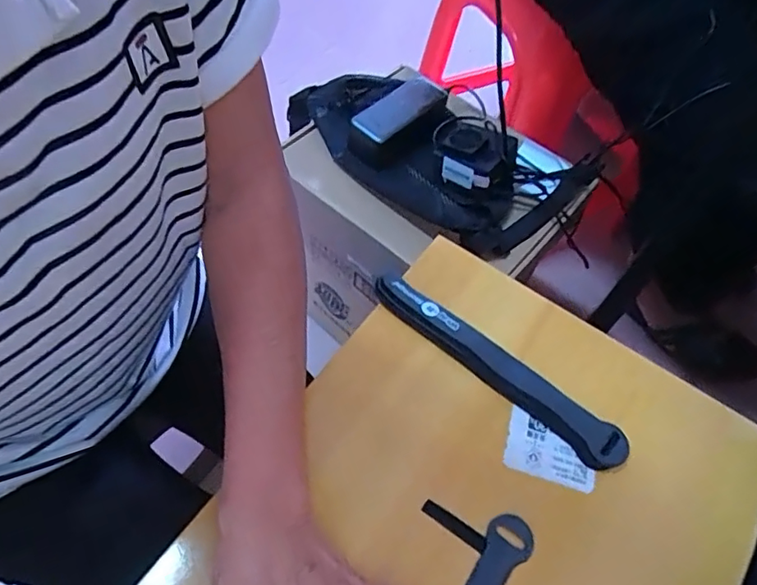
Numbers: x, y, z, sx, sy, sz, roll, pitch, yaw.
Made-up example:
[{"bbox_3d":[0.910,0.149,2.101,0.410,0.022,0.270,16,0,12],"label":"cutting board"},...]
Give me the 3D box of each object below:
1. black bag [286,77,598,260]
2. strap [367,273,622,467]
[{"bbox_3d":[0.072,-0.164,0.679,0.341,0.083,0.186,24,61,13],"label":"black bag"},{"bbox_3d":[0.080,0.049,0.387,0.196,0.020,0.026,37,65,20],"label":"strap"}]

